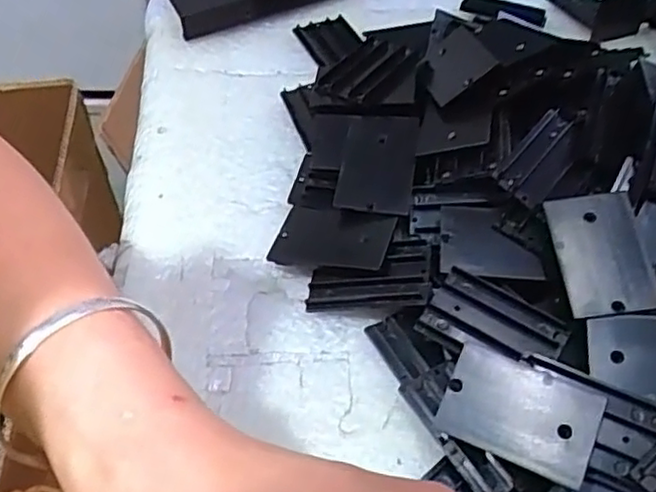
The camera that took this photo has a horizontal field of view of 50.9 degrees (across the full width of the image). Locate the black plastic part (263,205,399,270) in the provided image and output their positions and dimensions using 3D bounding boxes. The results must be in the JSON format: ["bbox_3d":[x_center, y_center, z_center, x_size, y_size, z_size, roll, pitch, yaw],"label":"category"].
[{"bbox_3d":[0.002,-0.004,0.325,0.054,0.006,0.034,8,59,20],"label":"black plastic part"}]

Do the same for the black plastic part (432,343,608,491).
[{"bbox_3d":[0.071,0.061,0.255,0.054,0.007,0.035,21,52,14],"label":"black plastic part"}]

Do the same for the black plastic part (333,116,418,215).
[{"bbox_3d":[0.025,-0.042,0.344,0.035,0.010,0.062,8,50,4],"label":"black plastic part"}]

